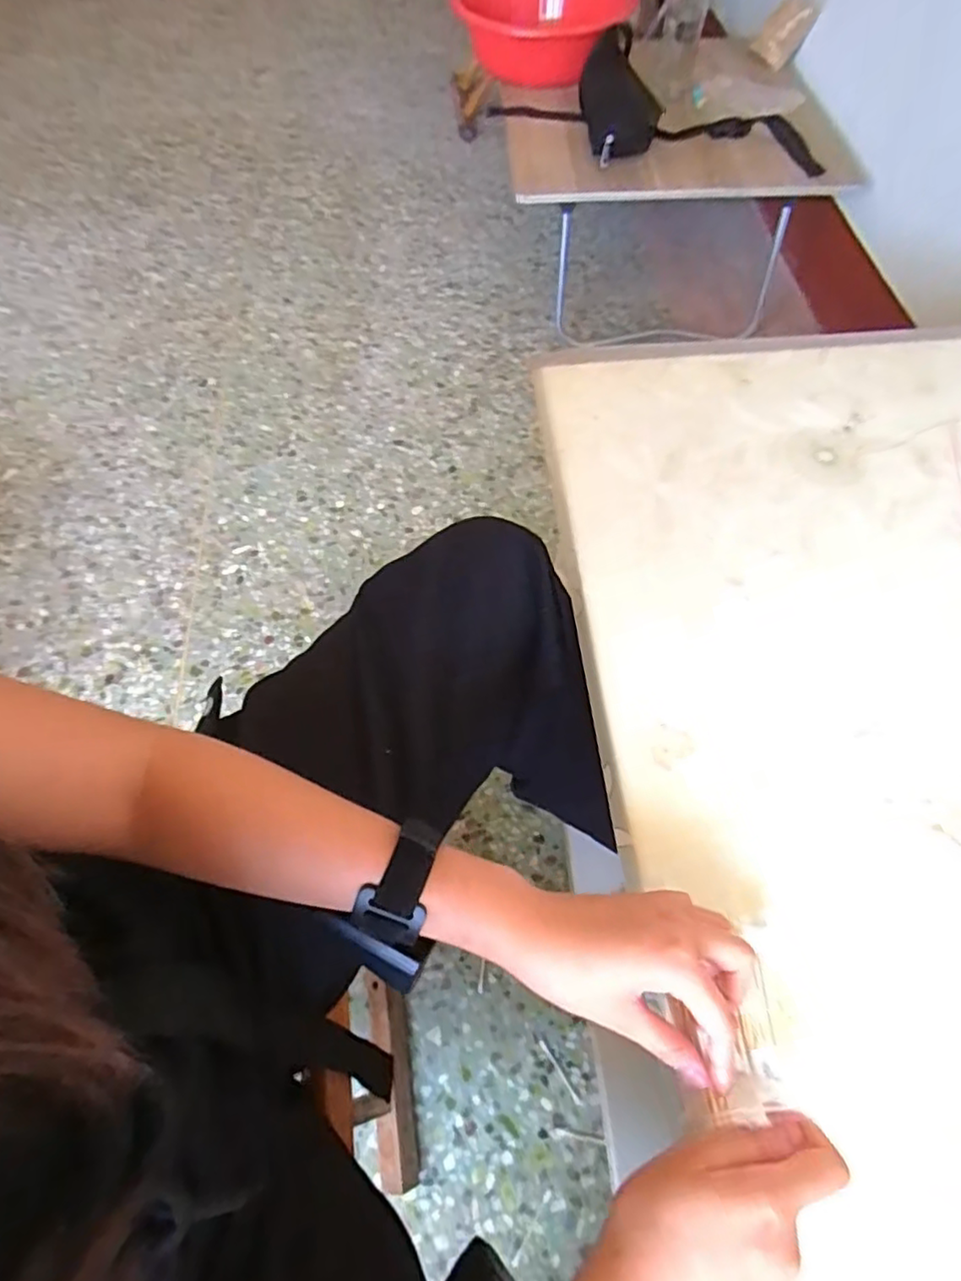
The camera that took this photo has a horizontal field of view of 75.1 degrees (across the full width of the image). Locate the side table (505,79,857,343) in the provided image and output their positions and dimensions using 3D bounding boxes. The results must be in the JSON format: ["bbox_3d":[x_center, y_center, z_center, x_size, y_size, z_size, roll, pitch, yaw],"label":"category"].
[{"bbox_3d":[0.353,-0.861,1.257,0.645,0.279,0.459,7,63,3],"label":"side table"}]

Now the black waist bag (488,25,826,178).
[{"bbox_3d":[0.313,-0.957,1.105,0.583,0.107,0.282,4,63,2],"label":"black waist bag"}]

